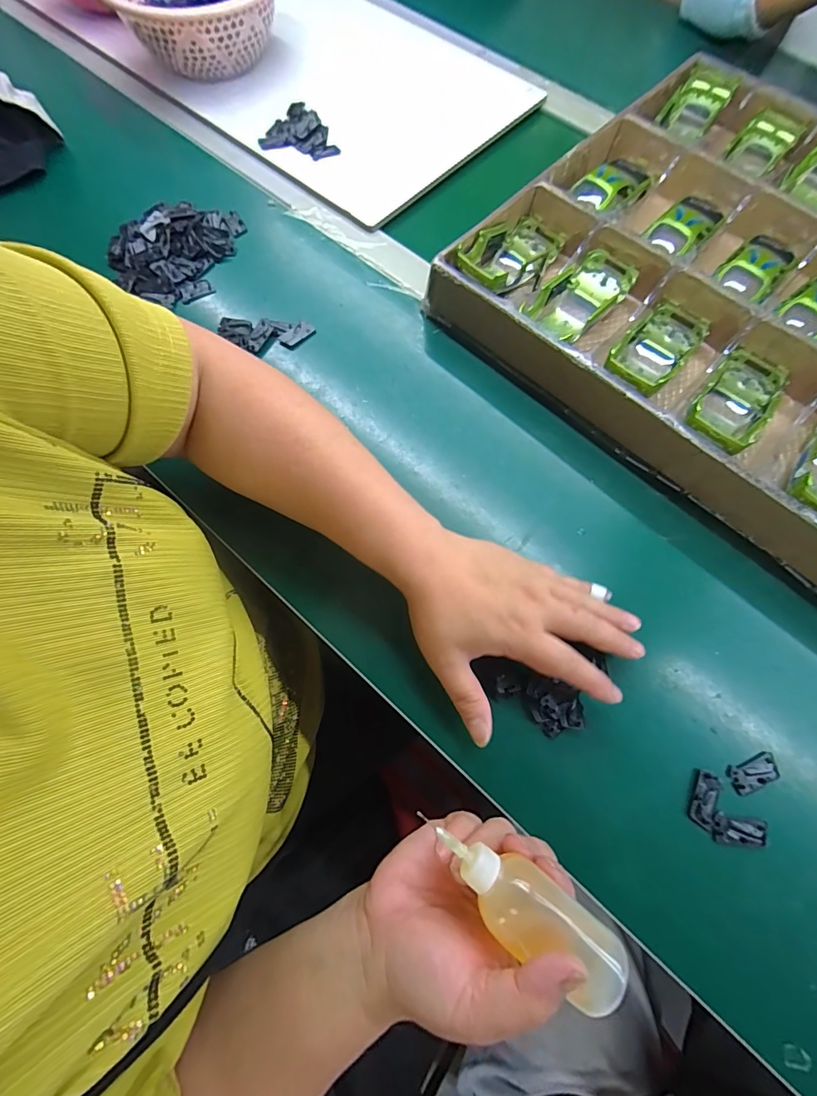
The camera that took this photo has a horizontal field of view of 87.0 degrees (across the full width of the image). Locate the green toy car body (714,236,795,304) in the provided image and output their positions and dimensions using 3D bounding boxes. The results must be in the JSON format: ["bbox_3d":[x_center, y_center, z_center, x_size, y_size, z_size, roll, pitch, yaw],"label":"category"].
[{"bbox_3d":[0.335,-0.274,0.409,0.048,0.023,0.085,40,75,11],"label":"green toy car body"}]

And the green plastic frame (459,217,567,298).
[{"bbox_3d":[0.101,-0.281,0.418,0.071,0.037,0.139,32,56,9],"label":"green plastic frame"}]

